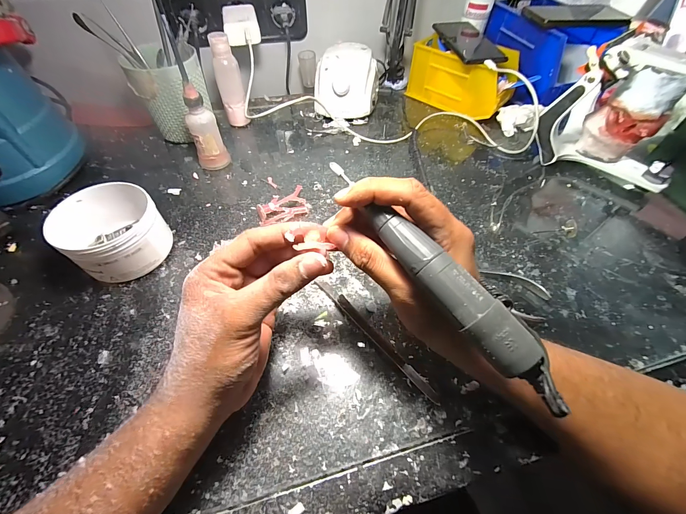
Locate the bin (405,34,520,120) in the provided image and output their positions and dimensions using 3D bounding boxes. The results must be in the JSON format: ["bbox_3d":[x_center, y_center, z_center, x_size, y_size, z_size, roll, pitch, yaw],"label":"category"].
[{"bbox_3d":[0.217,-0.325,0.534,0.167,0.088,0.099,38,61,23],"label":"bin"}]

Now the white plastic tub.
[{"bbox_3d":[-0.243,-0.026,0.315,0.094,0.062,0.089,1,54,-1],"label":"white plastic tub"}]

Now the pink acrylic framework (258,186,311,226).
[{"bbox_3d":[-0.077,-0.065,0.377,0.063,0.016,0.040,-17,57,-14],"label":"pink acrylic framework"}]

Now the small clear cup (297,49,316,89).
[{"bbox_3d":[-0.063,-0.338,0.533,0.030,0.054,0.025,-5,55,-5],"label":"small clear cup"}]

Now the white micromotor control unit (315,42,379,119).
[{"bbox_3d":[0.009,-0.302,0.514,0.105,0.080,0.128,7,54,4],"label":"white micromotor control unit"}]

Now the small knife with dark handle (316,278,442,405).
[{"bbox_3d":[0.028,0.074,0.282,0.012,0.011,0.155,-36,63,-24],"label":"small knife with dark handle"}]

